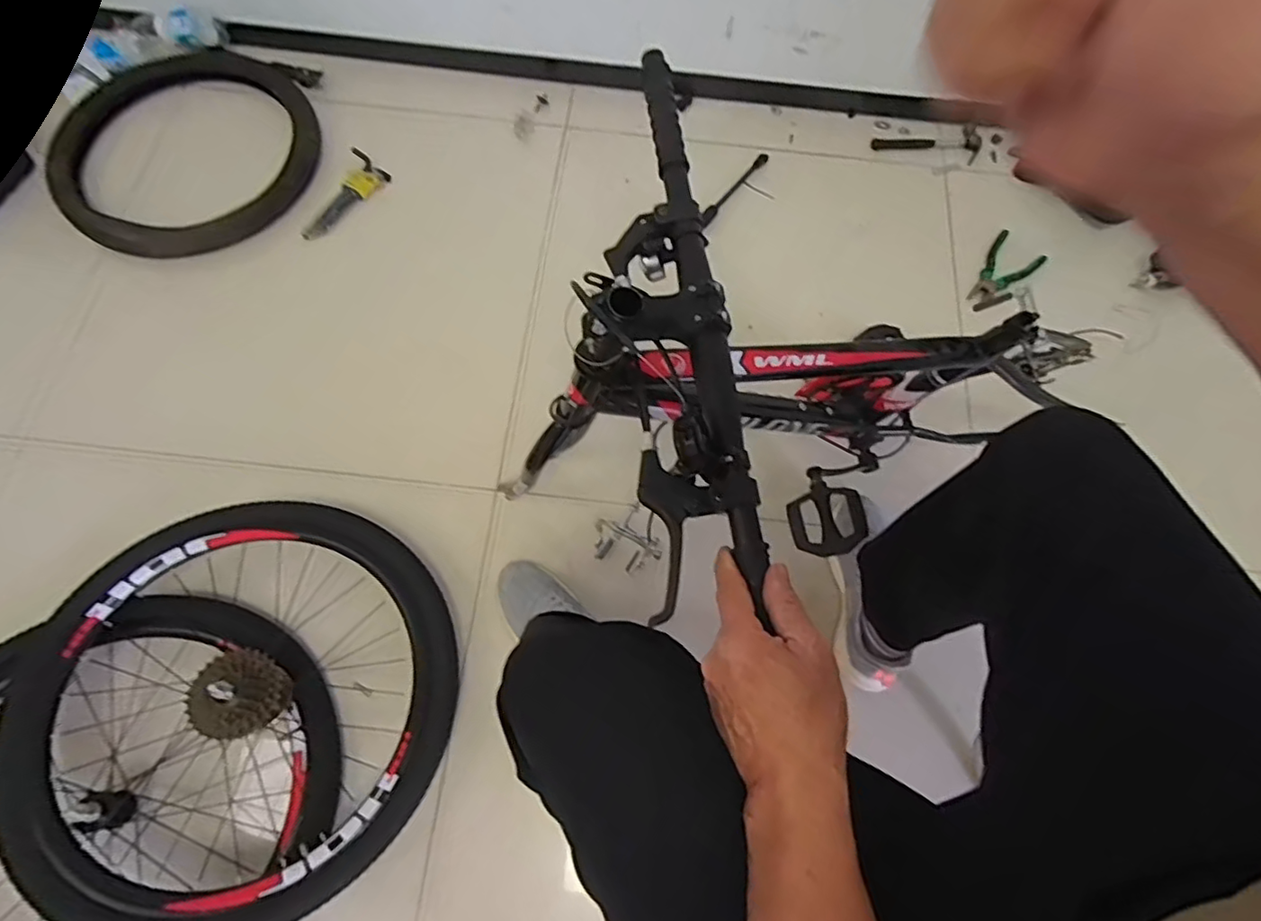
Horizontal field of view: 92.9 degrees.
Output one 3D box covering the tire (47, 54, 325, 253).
[{"bbox_3d":[-0.813,-0.580,1.099,0.446,0.065,0.473,21,73,5],"label":"tire"}]

